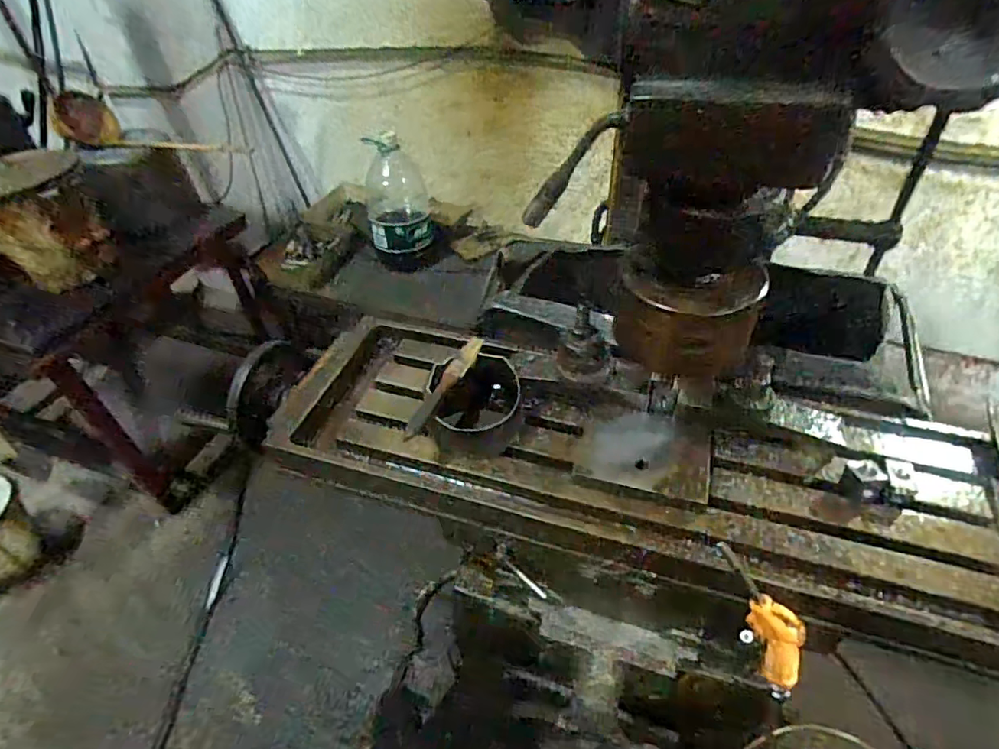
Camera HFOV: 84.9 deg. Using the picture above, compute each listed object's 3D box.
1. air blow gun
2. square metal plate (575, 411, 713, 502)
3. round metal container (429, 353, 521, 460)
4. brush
[{"bbox_3d":[0.246,0.238,0.492,0.053,0.233,0.022,1,40,36],"label":"air blow gun"},{"bbox_3d":[0.149,0.080,0.563,0.132,0.016,0.089,9,53,14],"label":"square metal plate"},{"bbox_3d":[-0.028,0.033,0.590,0.104,0.064,0.096,-1,45,1],"label":"round metal container"},{"bbox_3d":[-0.057,0.012,0.582,0.021,0.021,0.141,20,49,21],"label":"brush"}]

